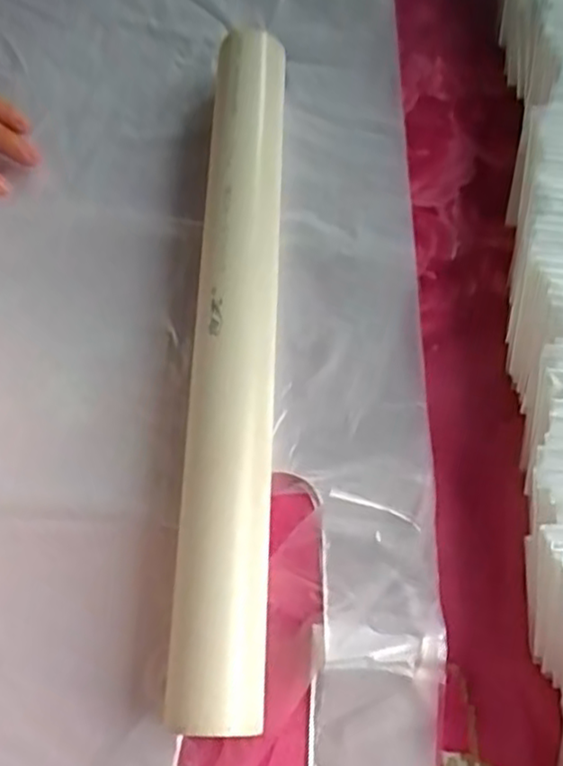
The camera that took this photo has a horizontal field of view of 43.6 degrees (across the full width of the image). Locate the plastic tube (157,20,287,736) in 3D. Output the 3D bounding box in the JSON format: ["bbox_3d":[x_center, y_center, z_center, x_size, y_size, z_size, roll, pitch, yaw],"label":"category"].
[{"bbox_3d":[-0.025,-0.030,0.344,0.045,0.040,0.360,1,69,1],"label":"plastic tube"}]

